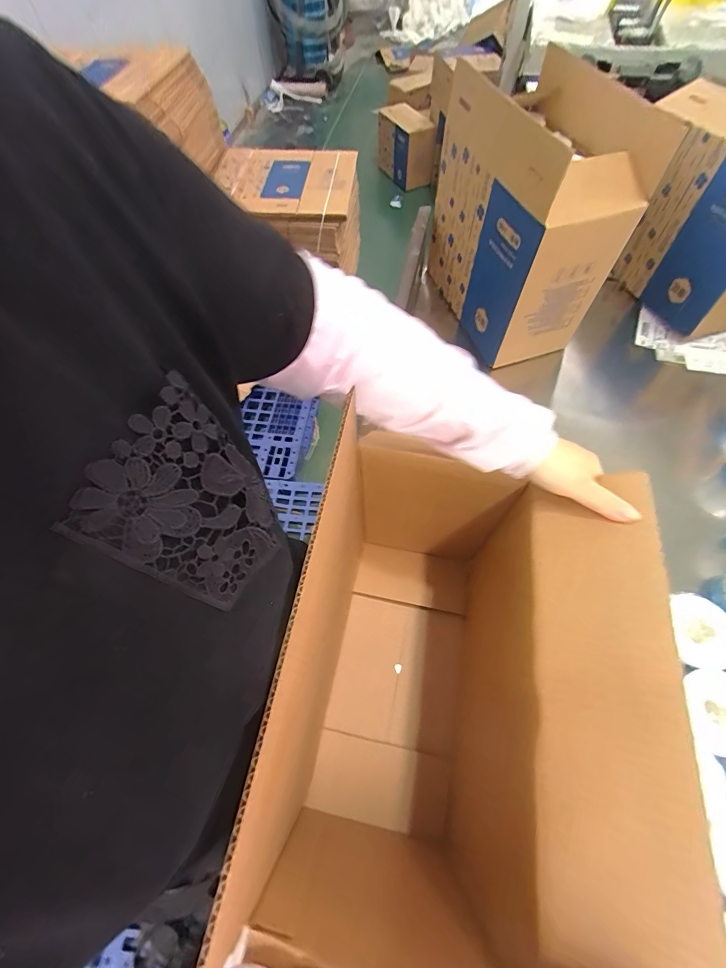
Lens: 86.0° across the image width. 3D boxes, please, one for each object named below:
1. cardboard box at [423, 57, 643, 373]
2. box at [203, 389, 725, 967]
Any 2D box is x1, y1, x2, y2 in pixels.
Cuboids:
[{"bbox_3d":[0.320,-0.537,0.808,0.208,0.375,0.396,-21,63,-9],"label":"cardboard box"},{"bbox_3d":[0.083,0.218,0.466,0.301,0.388,0.419,8,61,7],"label":"box"}]

